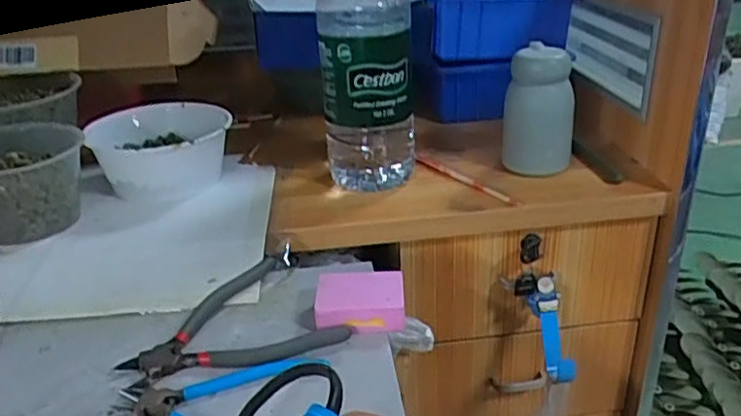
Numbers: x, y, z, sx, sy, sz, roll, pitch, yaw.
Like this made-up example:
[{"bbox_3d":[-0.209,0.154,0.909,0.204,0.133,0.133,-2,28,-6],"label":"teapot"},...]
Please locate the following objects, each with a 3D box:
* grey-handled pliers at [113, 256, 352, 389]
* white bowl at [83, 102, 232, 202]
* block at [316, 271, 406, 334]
[{"bbox_3d":[-0.123,0.101,0.545,0.163,0.011,0.143,-20,31,-30],"label":"grey-handled pliers"},{"bbox_3d":[-0.257,-0.071,0.821,0.161,0.076,0.175,-10,27,-13],"label":"white bowl"},{"bbox_3d":[-0.008,0.080,0.558,0.073,0.028,0.059,-2,27,4],"label":"block"}]

